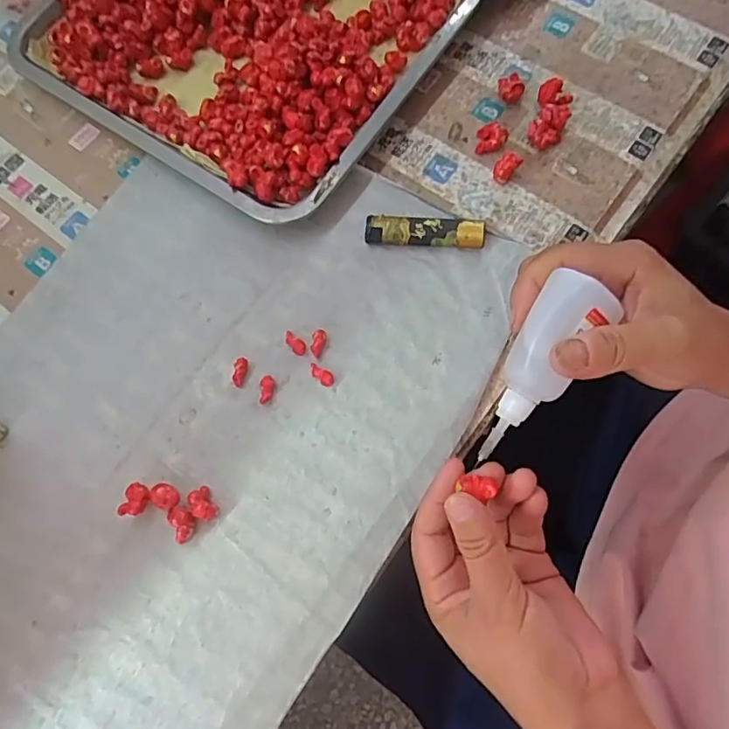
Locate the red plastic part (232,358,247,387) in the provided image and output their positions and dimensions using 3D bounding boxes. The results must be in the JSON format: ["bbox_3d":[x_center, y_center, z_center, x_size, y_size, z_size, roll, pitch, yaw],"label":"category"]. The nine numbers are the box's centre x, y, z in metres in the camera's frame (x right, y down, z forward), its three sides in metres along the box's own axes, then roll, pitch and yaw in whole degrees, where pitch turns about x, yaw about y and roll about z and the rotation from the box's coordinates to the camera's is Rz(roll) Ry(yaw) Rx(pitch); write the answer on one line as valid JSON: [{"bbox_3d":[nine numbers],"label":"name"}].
[{"bbox_3d":[-0.081,0.005,0.352,0.008,0.007,0.018,13,73,6],"label":"red plastic part"}]

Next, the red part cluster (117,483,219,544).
[{"bbox_3d":[-0.118,0.088,0.324,0.056,0.013,0.031,3,73,4],"label":"red part cluster"}]

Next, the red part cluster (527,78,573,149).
[{"bbox_3d":[0.134,-0.179,0.388,0.025,0.017,0.052,16,75,7],"label":"red part cluster"}]

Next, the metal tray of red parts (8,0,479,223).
[{"bbox_3d":[-0.105,-0.273,0.429,0.321,0.040,0.260,35,78,12],"label":"metal tray of red parts"}]

